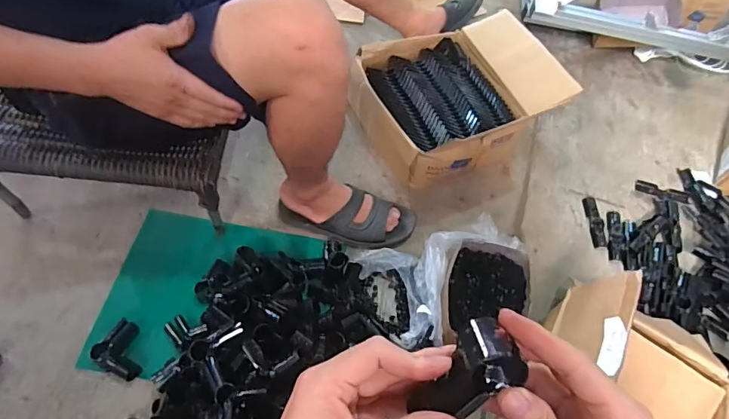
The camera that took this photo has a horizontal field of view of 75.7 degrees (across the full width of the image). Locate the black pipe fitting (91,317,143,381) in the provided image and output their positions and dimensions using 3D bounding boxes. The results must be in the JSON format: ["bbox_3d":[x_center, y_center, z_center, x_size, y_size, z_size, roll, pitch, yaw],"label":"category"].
[{"bbox_3d":[-0.399,0.238,0.787,0.084,0.038,0.079,30,58,11],"label":"black pipe fitting"}]

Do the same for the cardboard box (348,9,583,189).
[{"bbox_3d":[0.204,-0.266,1.099,0.420,0.195,0.354,-21,63,-20],"label":"cardboard box"}]

